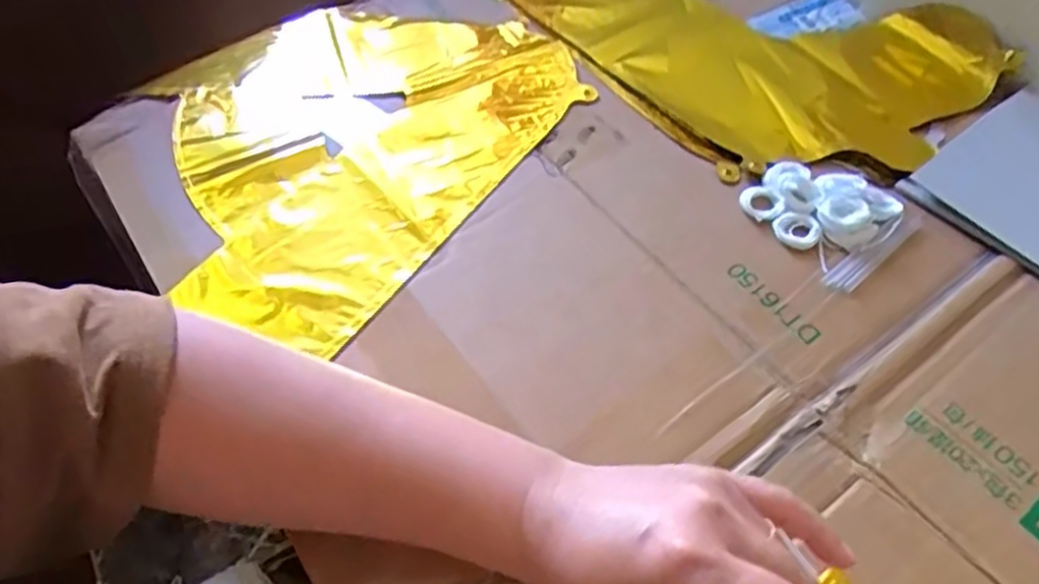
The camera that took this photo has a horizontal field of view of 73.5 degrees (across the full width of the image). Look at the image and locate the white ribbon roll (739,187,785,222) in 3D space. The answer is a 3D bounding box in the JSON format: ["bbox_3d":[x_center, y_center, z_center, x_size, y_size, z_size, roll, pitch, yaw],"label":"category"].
[{"bbox_3d":[0.154,-0.056,0.441,0.026,0.006,0.028,0,53,0],"label":"white ribbon roll"}]

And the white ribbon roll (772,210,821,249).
[{"bbox_3d":[0.171,-0.038,0.427,0.024,0.007,0.025,0,53,0],"label":"white ribbon roll"}]

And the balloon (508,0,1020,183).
[{"bbox_3d":[0.160,-0.214,0.579,0.260,0.048,0.403,-32,60,-20],"label":"balloon"}]

